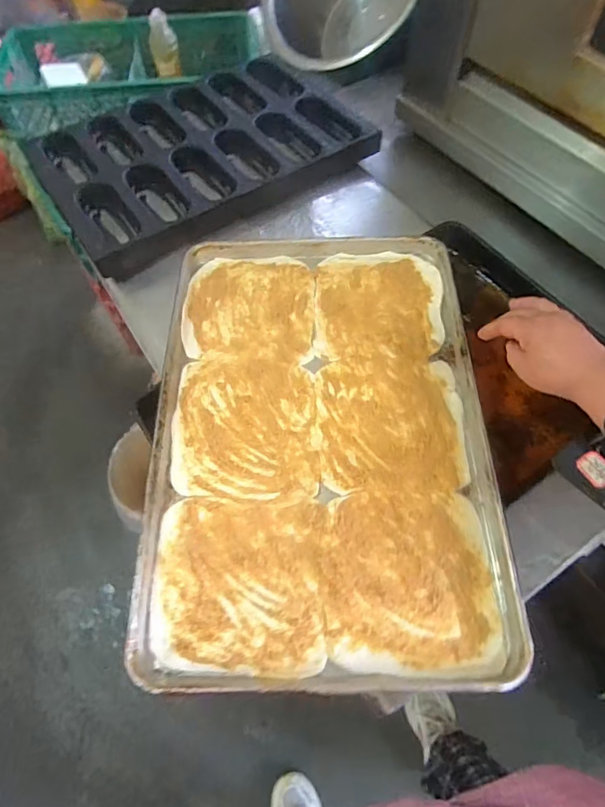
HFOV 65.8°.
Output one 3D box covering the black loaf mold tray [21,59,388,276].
[{"bbox_3d":[-0.204,-0.513,0.943,0.585,0.061,0.417,-30,65,-13],"label":"black loaf mold tray"}]

